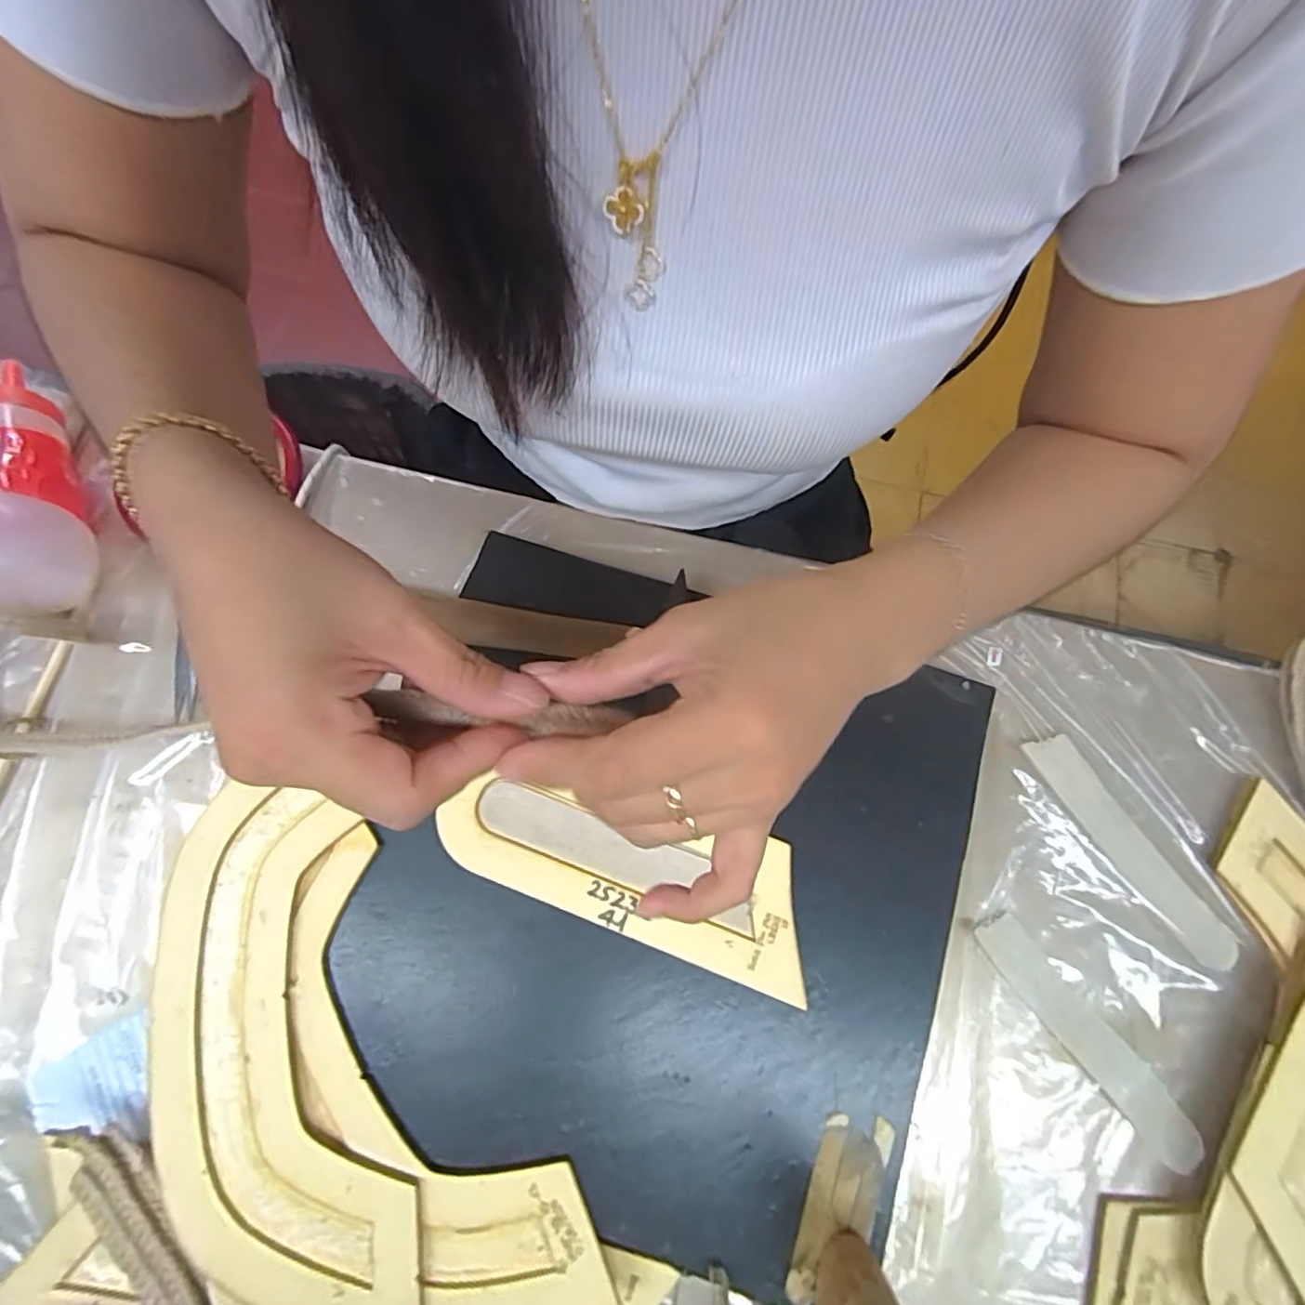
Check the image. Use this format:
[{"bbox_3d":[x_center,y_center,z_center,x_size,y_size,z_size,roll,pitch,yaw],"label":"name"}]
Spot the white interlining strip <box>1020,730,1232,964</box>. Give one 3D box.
[{"bbox_3d":[0.268,0.107,0.337,0.032,0.004,0.144,-31,78,-21],"label":"white interlining strip"}]

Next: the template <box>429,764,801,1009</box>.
[{"bbox_3d":[-0.013,0.107,0.305,0.191,0.008,0.065,19,75,3],"label":"template"}]

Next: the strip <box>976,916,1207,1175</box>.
[{"bbox_3d":[0.223,0.196,0.310,0.026,0.004,0.136,-37,79,-11],"label":"strip"}]

